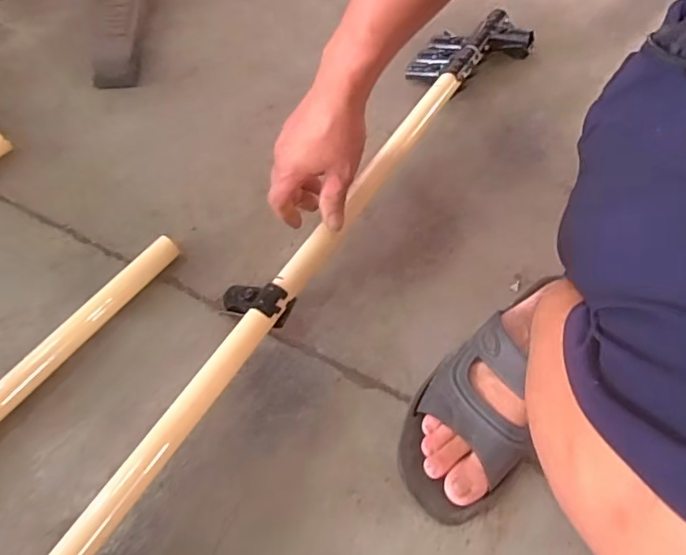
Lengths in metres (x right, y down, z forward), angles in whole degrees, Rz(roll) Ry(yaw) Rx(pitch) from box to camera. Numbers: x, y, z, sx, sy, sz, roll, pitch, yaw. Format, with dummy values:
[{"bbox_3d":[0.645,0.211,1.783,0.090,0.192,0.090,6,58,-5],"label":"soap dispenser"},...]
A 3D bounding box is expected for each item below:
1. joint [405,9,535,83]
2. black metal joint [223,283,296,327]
[{"bbox_3d":[0.168,-0.304,0.730,0.163,0.041,0.084,-28,65,-14],"label":"joint"},{"bbox_3d":[-0.091,0.024,0.541,0.089,0.031,0.032,5,57,39],"label":"black metal joint"}]

